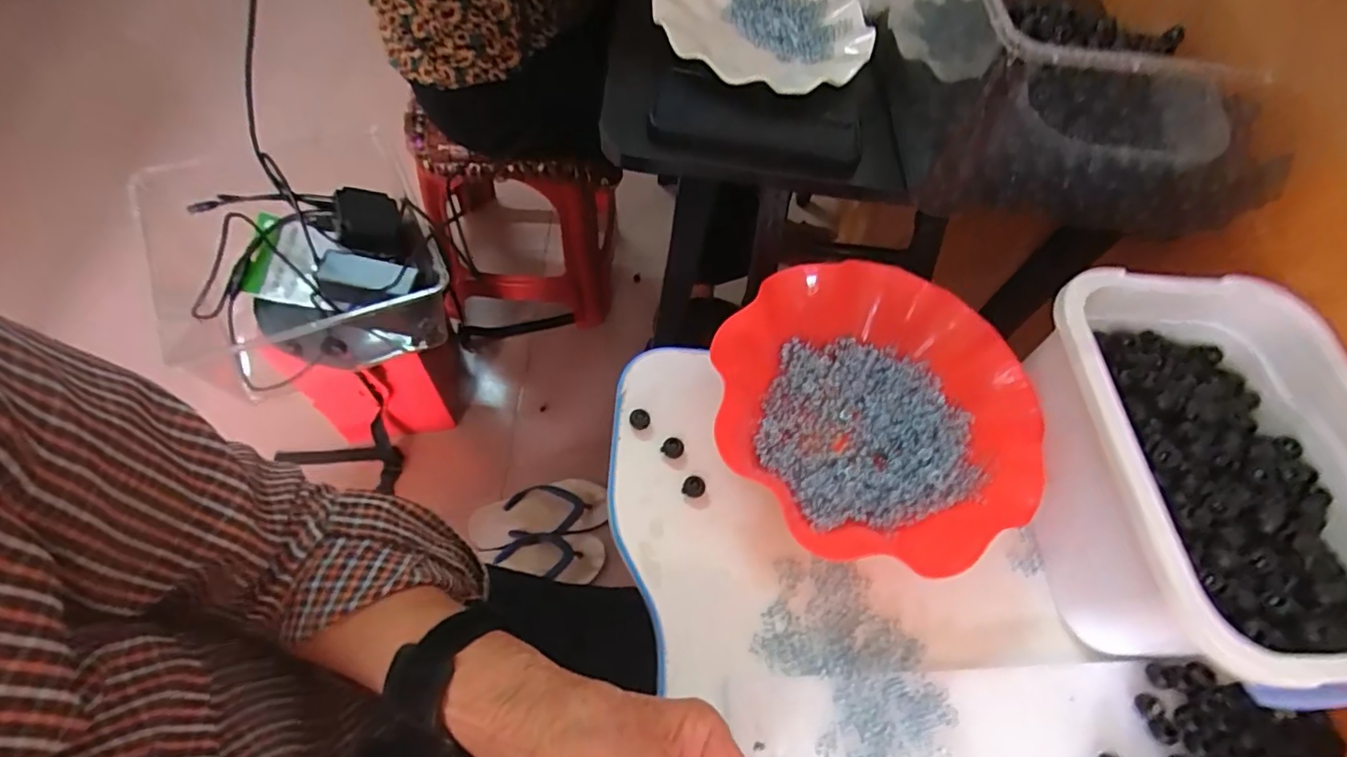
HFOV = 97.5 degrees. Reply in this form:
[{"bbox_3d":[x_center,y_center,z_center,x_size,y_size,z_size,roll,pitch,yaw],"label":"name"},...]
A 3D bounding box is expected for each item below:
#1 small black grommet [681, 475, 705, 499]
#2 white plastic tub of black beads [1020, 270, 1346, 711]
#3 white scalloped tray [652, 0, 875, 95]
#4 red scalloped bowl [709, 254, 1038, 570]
[{"bbox_3d":[0.015,0.077,0.419,0.015,0.010,0.016,2,62,-3],"label":"small black grommet"},{"bbox_3d":[0.346,0.064,0.389,0.181,0.107,0.249,-2,62,-5],"label":"white plastic tub of black beads"},{"bbox_3d":[0.076,-0.297,0.493,0.177,0.020,0.164,14,61,1],"label":"white scalloped tray"},{"bbox_3d":[0.136,0.020,0.426,0.211,0.066,0.220,2,62,-3],"label":"red scalloped bowl"}]

